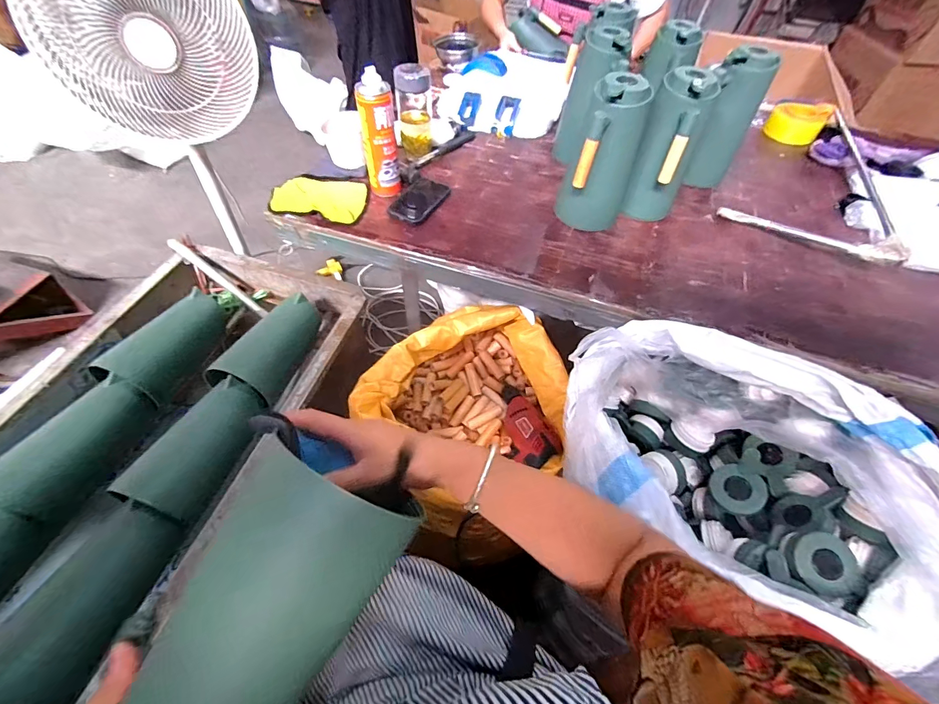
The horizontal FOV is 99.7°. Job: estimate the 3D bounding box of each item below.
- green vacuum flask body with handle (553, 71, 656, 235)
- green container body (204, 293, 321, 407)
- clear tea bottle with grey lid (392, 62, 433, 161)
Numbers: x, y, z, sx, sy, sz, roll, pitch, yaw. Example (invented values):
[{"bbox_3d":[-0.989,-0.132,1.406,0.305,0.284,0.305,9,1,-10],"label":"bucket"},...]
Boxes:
[{"bbox_3d":[0.246,-0.340,0.736,0.121,0.253,0.122,22,56,12],"label":"green vacuum flask body with handle"},{"bbox_3d":[-0.408,-0.020,0.830,0.124,0.113,0.247,17,55,9],"label":"green container body"},{"bbox_3d":[-0.121,-0.534,0.891,0.080,0.178,0.067,-6,54,-8],"label":"clear tea bottle with grey lid"}]

